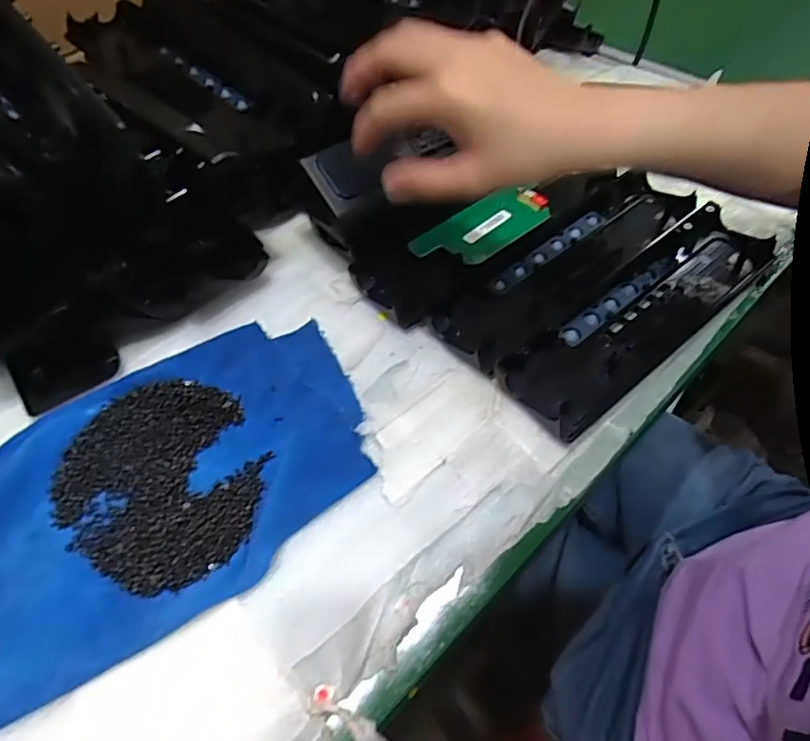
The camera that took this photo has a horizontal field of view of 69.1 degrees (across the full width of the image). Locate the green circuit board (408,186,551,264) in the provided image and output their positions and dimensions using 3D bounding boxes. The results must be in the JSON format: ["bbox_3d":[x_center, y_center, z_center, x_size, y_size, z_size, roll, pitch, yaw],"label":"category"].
[{"bbox_3d":[0.064,-0.113,0.469,0.114,0.005,0.048,-35,69,-15],"label":"green circuit board"}]

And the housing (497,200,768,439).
[{"bbox_3d":[0.166,-0.041,0.416,0.235,0.031,0.064,-36,61,-19],"label":"housing"}]

